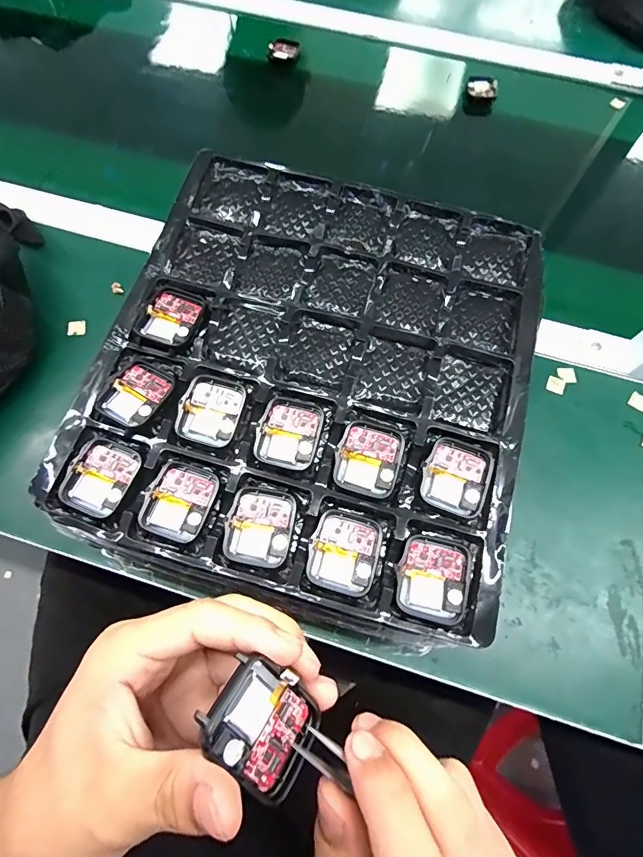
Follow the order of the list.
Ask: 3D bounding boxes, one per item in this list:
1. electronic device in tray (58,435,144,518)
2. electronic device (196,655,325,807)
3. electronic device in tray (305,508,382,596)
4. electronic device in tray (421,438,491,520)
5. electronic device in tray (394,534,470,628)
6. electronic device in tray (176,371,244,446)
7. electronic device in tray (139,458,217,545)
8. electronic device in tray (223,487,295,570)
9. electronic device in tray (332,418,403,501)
[{"bbox_3d":[-0.129,0.029,0.251,0.037,0.008,0.043,21,70,8],"label":"electronic device in tray"},{"bbox_3d":[-0.022,0.112,0.159,0.043,0.007,0.035,51,49,-13],"label":"electronic device"},{"bbox_3d":[0.013,0.068,0.238,0.037,0.007,0.042,15,69,5],"label":"electronic device in tray"},{"bbox_3d":[0.079,0.029,0.251,0.036,0.008,0.041,20,70,7],"label":"electronic device in tray"},{"bbox_3d":[0.061,0.082,0.233,0.036,0.009,0.042,14,69,5],"label":"electronic device in tray"},{"bbox_3d":[-0.069,-0.012,0.266,0.036,0.010,0.043,15,69,5],"label":"electronic device in tray"},{"bbox_3d":[-0.081,0.042,0.246,0.036,0.006,0.043,18,69,6],"label":"electronic device in tray"},{"bbox_3d":[-0.035,0.056,0.243,0.036,0.006,0.043,10,69,3],"label":"electronic device in tray"},{"bbox_3d":[0.028,0.017,0.252,0.036,0.006,0.042,15,69,5],"label":"electronic device in tray"}]

